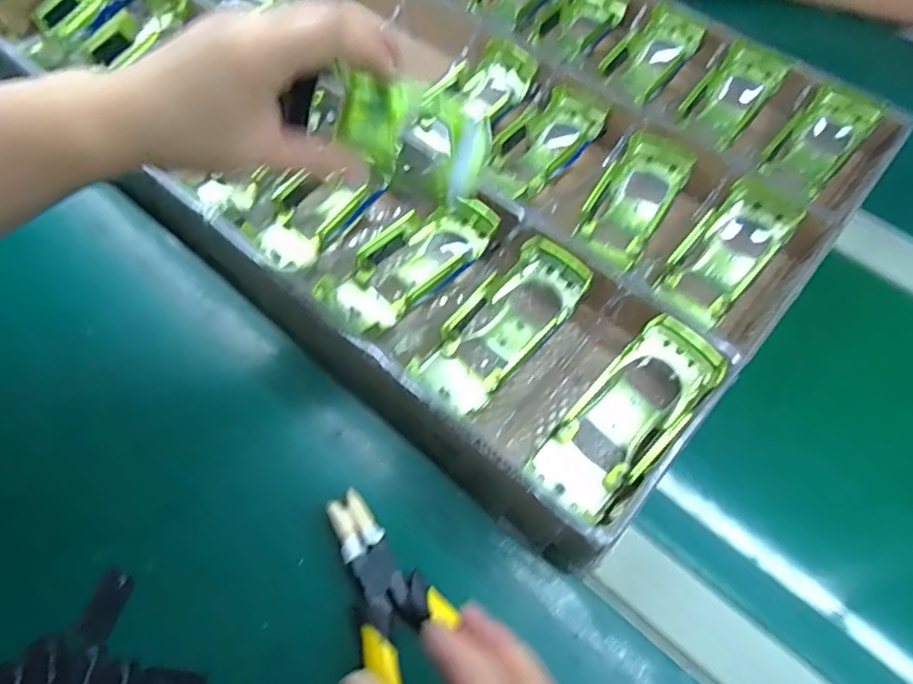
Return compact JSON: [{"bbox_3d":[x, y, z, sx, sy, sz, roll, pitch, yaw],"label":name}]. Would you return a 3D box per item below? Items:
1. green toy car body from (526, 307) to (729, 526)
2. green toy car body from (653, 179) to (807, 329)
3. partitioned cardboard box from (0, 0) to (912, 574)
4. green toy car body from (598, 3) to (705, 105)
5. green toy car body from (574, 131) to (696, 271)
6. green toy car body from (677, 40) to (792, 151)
[{"bbox_3d":[0.102,0.047,0.354,0.053,0.035,0.124,41,85,18],"label":"green toy car body"},{"bbox_3d":[0.197,-0.068,0.427,0.052,0.030,0.116,39,83,18],"label":"green toy car body"},{"bbox_3d":[-0.017,-0.210,0.498,0.632,0.050,0.473,38,65,16],"label":"partitioned cardboard box"},{"bbox_3d":[0.175,-0.252,0.531,0.055,0.044,0.092,41,66,17],"label":"green toy car body"},{"bbox_3d":[0.134,-0.109,0.450,0.053,0.031,0.116,31,63,13],"label":"green toy car body"},{"bbox_3d":[0.237,-0.215,0.505,0.055,0.029,0.089,37,94,8],"label":"green toy car body"}]

